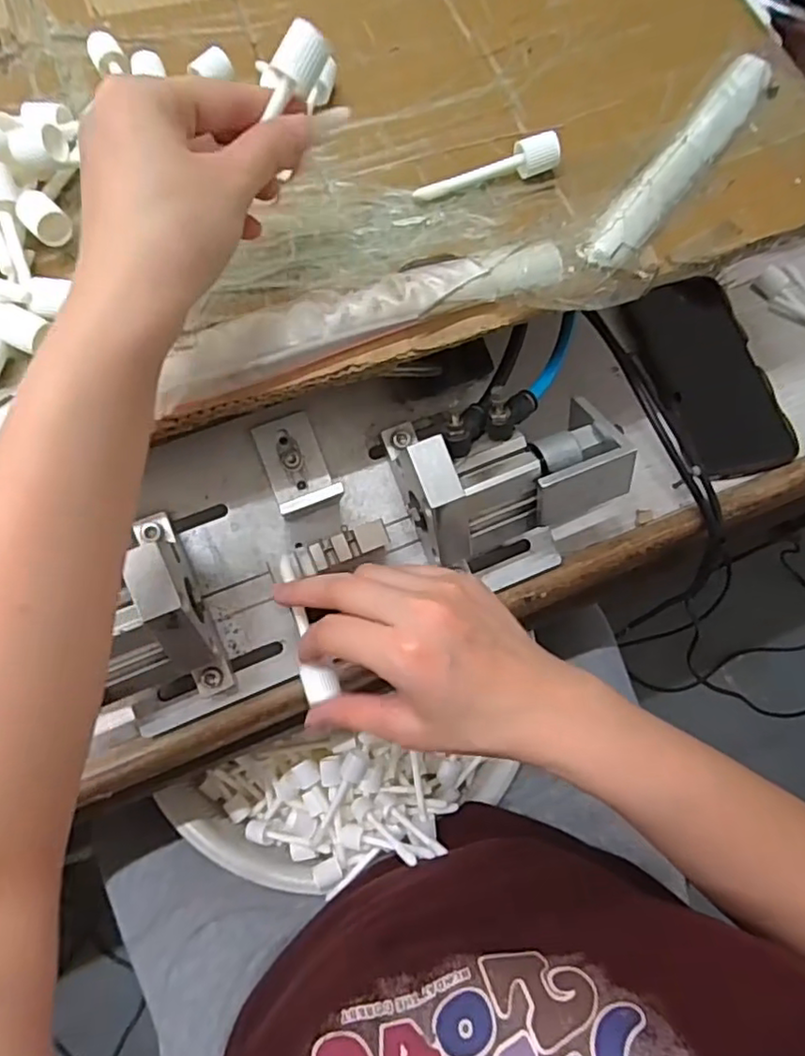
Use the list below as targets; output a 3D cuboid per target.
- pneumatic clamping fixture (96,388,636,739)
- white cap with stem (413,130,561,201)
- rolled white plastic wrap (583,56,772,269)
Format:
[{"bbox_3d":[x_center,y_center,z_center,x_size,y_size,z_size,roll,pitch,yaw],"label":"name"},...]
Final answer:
[{"bbox_3d":[-0.026,-0.012,0.381,0.329,0.106,0.146,-22,73,-9],"label":"pneumatic clamping fixture"},{"bbox_3d":[0.046,-0.197,0.345,0.078,0.021,0.016,-10,72,-5],"label":"white cap with stem"},{"bbox_3d":[0.152,-0.202,0.348,0.026,0.017,0.173,37,75,10],"label":"rolled white plastic wrap"}]

